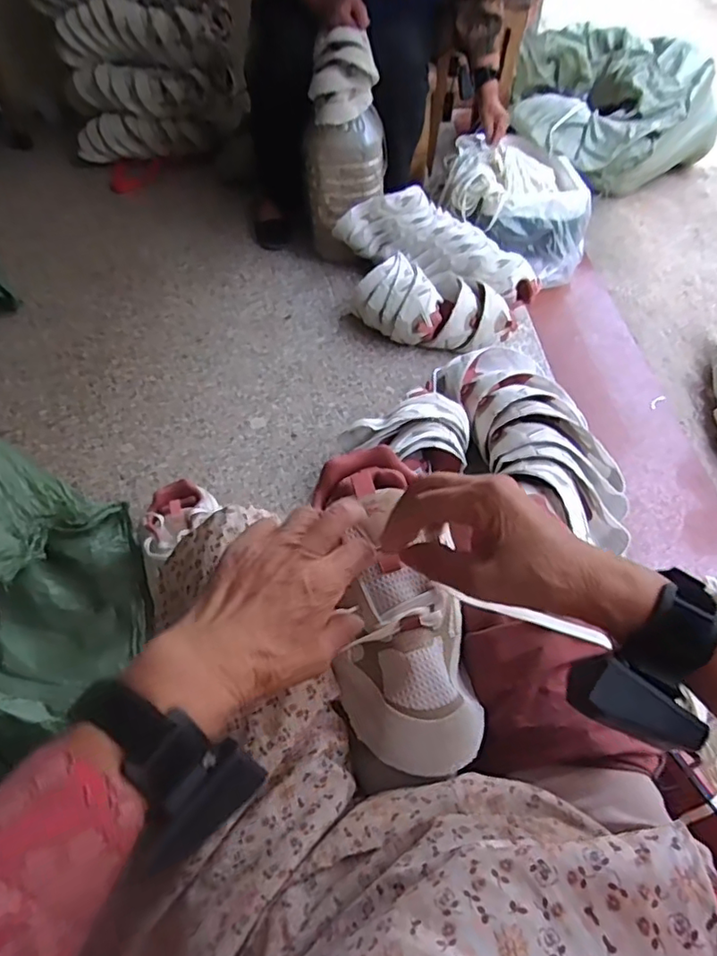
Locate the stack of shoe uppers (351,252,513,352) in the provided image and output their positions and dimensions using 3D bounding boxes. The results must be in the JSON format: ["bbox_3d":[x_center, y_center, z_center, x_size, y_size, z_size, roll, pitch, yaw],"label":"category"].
[{"bbox_3d":[0.157,-0.370,1.237,0.326,0.127,0.164,9,54,6],"label":"stack of shoe uppers"}]

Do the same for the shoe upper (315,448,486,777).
[{"bbox_3d":[0.024,0.086,0.426,0.098,0.054,0.247,-9,63,-7],"label":"shoe upper"}]

